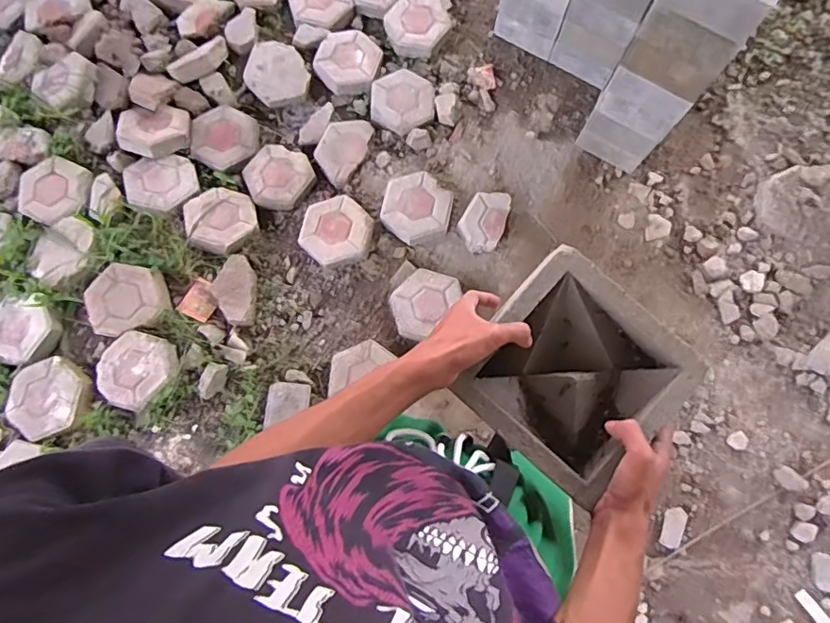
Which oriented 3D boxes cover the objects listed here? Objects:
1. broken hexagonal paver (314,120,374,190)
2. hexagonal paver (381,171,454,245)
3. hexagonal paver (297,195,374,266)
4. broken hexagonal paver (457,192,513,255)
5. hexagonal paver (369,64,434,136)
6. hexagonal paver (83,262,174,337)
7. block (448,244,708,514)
[{"bbox_3d":[-0.226,-0.511,1.660,0.148,0.053,0.234,26,79,7],"label":"broken hexagonal paver"},{"bbox_3d":[0.007,-0.308,1.607,0.199,0.051,0.216,9,78,4],"label":"hexagonal paver"},{"bbox_3d":[-0.231,-0.240,1.588,0.208,0.044,0.218,-44,80,-8],"label":"hexagonal paver"},{"bbox_3d":[0.210,-0.275,1.617,0.130,0.068,0.206,28,79,8],"label":"broken hexagonal paver"},{"bbox_3d":[-0.040,-0.661,1.706,0.193,0.055,0.205,-2,77,1],"label":"hexagonal paver"},{"bbox_3d":[-0.790,-0.033,1.498,0.207,0.081,0.186,-25,78,-4],"label":"hexagonal paver"},{"bbox_3d":[0.168,0.069,0.579,0.197,0.067,0.193,40,81,10],"label":"block"}]

